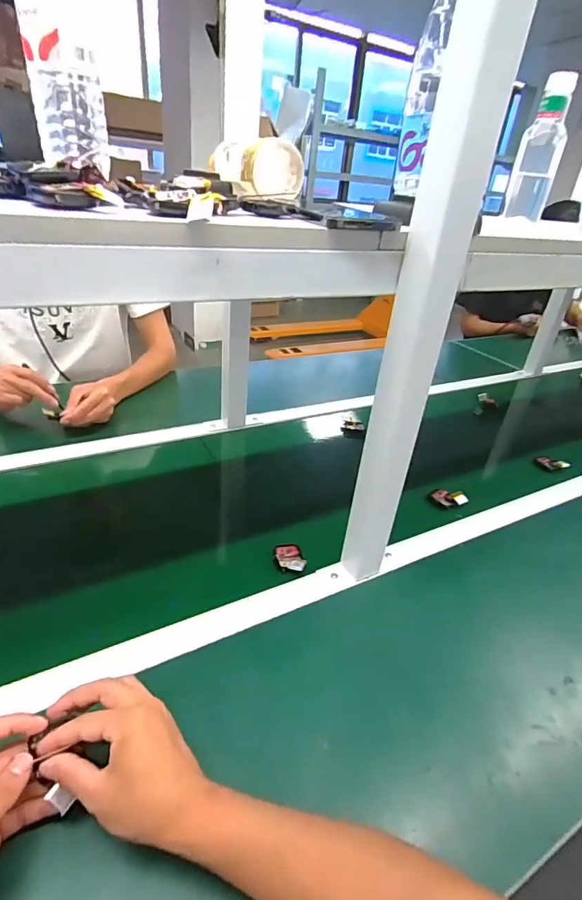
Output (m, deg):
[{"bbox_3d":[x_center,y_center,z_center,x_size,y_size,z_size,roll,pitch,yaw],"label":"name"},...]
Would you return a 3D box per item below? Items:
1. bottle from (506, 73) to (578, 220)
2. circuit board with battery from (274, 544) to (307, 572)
[{"bbox_3d":[0.409,-0.490,0.732,0.064,0.192,0.059,18,34,18],"label":"bottle"},{"bbox_3d":[-0.001,0.147,0.619,0.036,0.017,0.059,-2,33,-13],"label":"circuit board with battery"}]

